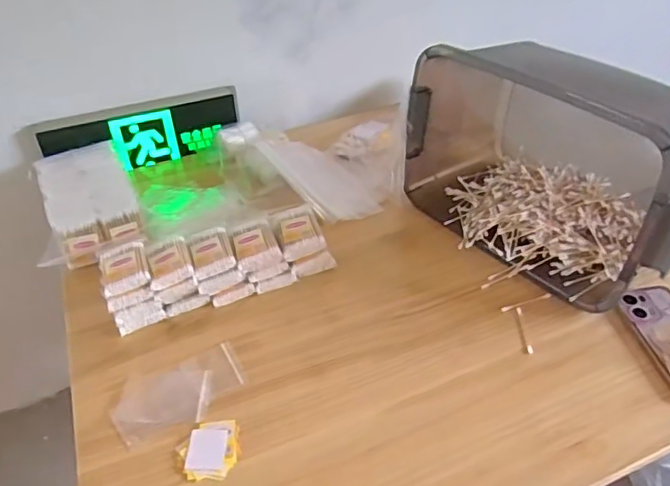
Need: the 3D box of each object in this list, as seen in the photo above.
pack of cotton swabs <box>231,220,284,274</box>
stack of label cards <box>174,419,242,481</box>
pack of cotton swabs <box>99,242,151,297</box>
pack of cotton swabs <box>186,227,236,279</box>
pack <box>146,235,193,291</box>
[{"bbox_3d":[-0.108,0.004,0.756,0.058,0.025,0.070,-17,42,-16],"label":"pack of cotton swabs"},{"bbox_3d":[-0.132,0.217,0.591,0.062,0.011,0.060,-9,41,-7],"label":"stack of label cards"},{"bbox_3d":[-0.271,0.030,0.727,0.057,0.015,0.081,-16,42,-15],"label":"pack of cotton swabs"},{"bbox_3d":[-0.165,0.010,0.749,0.053,0.017,0.079,-15,42,-14],"label":"pack of cotton swabs"},{"bbox_3d":[-0.214,0.024,0.733,0.052,0.017,0.071,-14,42,-13],"label":"pack"}]

